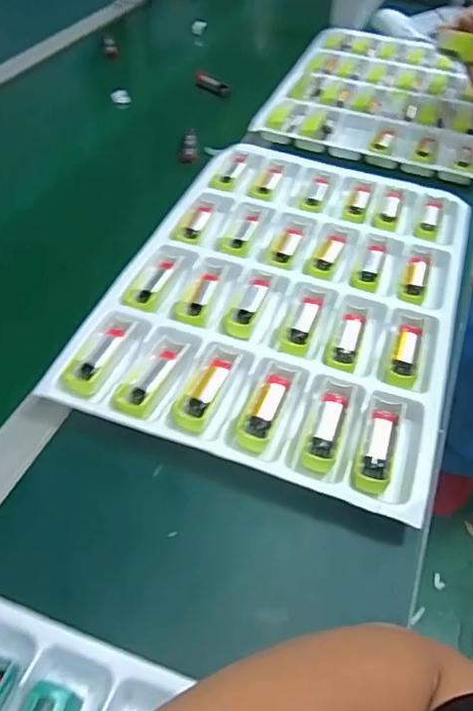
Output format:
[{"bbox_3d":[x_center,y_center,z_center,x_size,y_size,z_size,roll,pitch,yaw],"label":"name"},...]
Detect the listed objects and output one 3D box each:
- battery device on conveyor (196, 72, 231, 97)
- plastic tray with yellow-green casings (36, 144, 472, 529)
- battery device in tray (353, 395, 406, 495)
[{"bbox_3d":[-0.040,-0.436,0.916,0.071,0.024,0.014,35,54,24],"label":"battery device on conveyor"},{"bbox_3d":[0.059,-0.078,0.582,0.320,0.024,0.443,17,49,9],"label":"plastic tray with yellow-green casings"},{"bbox_3d":[0.114,0.073,0.453,0.031,0.026,0.084,17,49,9],"label":"battery device in tray"}]

